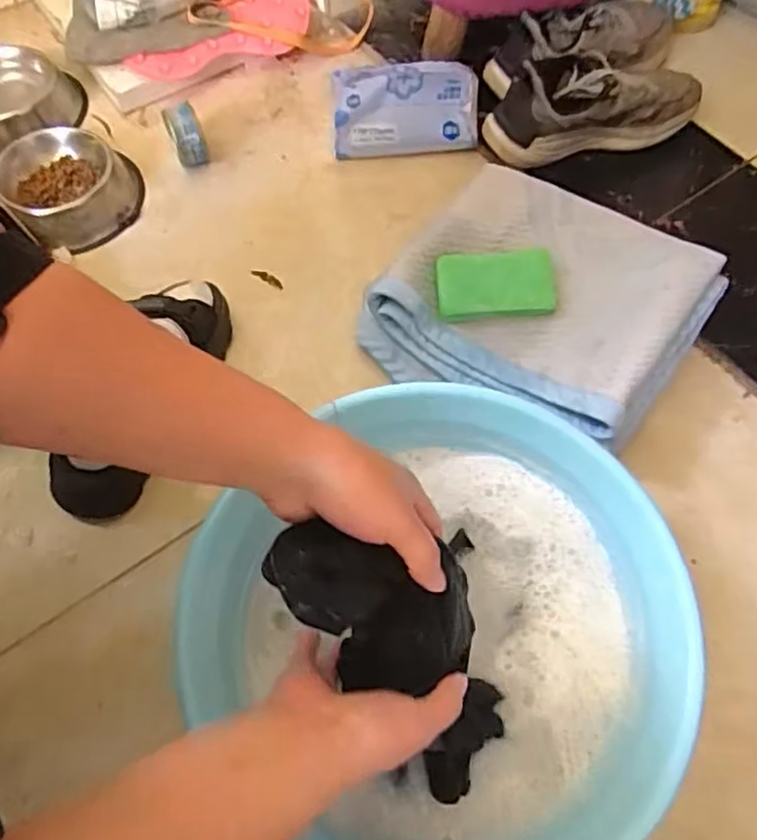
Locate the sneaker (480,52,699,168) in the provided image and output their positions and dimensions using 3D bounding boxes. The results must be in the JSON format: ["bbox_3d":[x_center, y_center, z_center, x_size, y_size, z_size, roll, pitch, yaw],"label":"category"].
[{"bbox_3d":[0.260,-0.379,0.791,0.261,0.107,0.094,-11,65,-5],"label":"sneaker"}]

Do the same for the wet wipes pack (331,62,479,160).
[{"bbox_3d":[0.033,-0.375,0.803,0.170,0.093,0.071,2,64,1],"label":"wet wipes pack"}]

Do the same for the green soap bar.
[{"bbox_3d":[0.116,-0.136,0.659,0.113,0.026,0.064,1,64,1],"label":"green soap bar"}]

